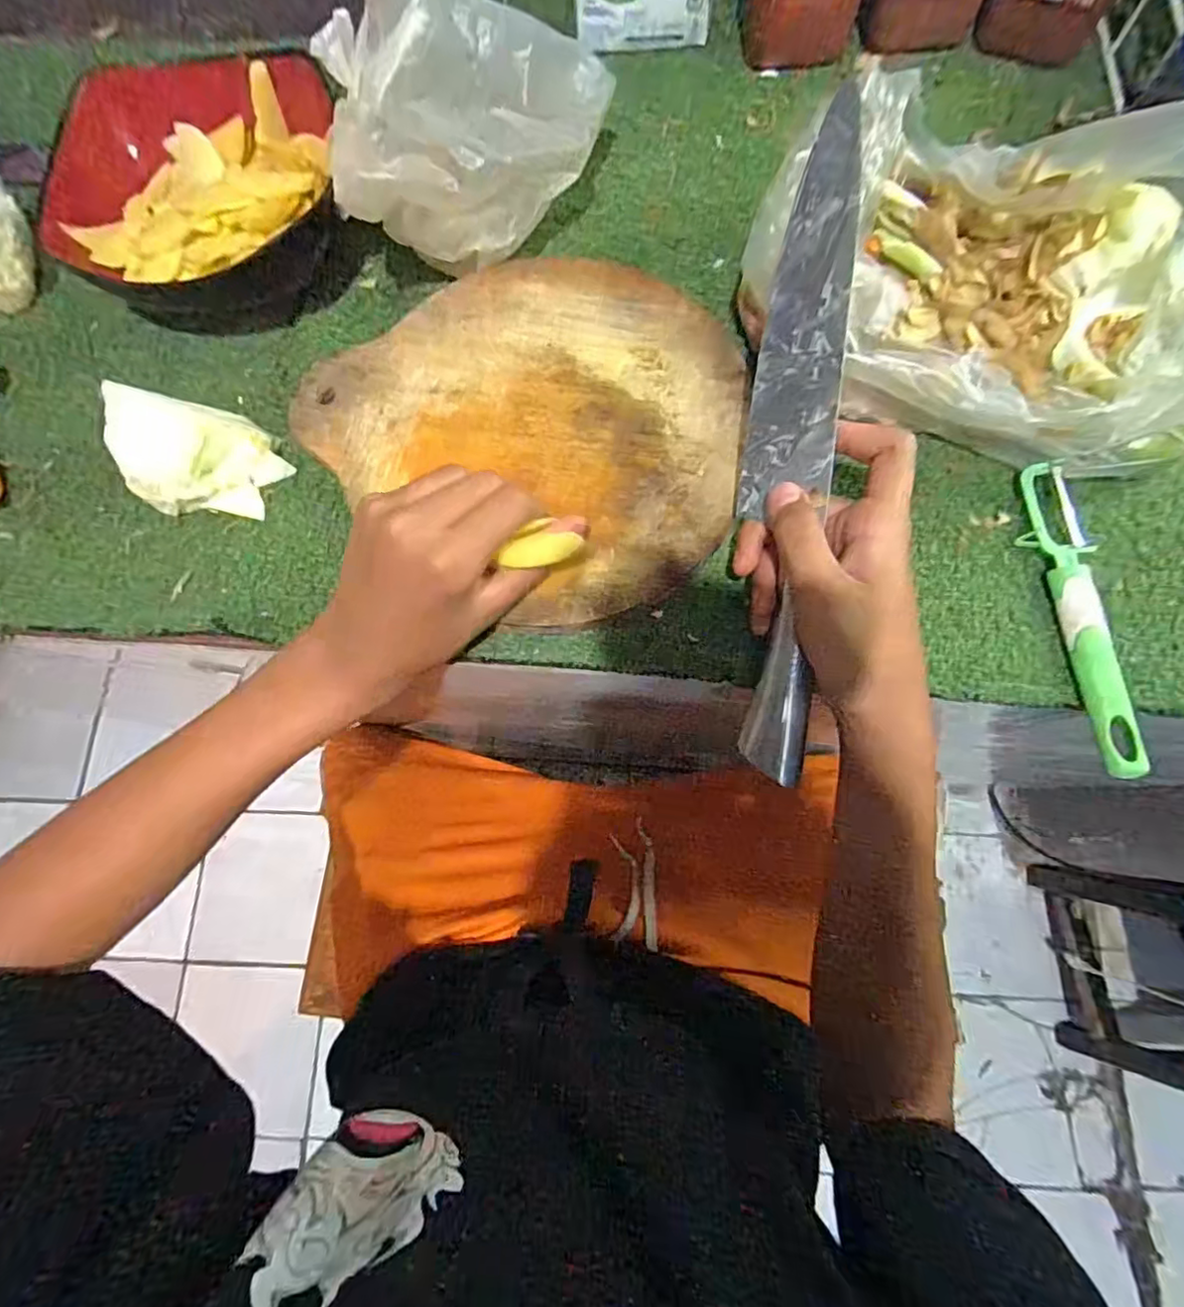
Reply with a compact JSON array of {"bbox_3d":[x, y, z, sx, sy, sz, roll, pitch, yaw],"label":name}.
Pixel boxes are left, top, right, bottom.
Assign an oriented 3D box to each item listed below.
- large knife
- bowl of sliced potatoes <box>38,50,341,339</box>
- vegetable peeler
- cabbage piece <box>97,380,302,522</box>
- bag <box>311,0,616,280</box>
[{"bbox_3d":[0.096,-0.087,0.297,0.040,0.019,0.306,2,100,2],"label":"large knife"},{"bbox_3d":[-0.244,-0.290,0.381,0.162,0.072,0.138,-9,76,-1],"label":"bowl of sliced potatoes"},{"bbox_3d":[0.256,-0.022,0.317,0.027,0.014,0.170,-5,76,0],"label":"vegetable peeler"},{"bbox_3d":[-0.226,-0.115,0.342,0.079,0.050,0.053,4,76,2],"label":"cabbage piece"},{"bbox_3d":[-0.058,-0.288,0.316,0.176,0.129,0.055,-44,79,-9],"label":"bag"}]

